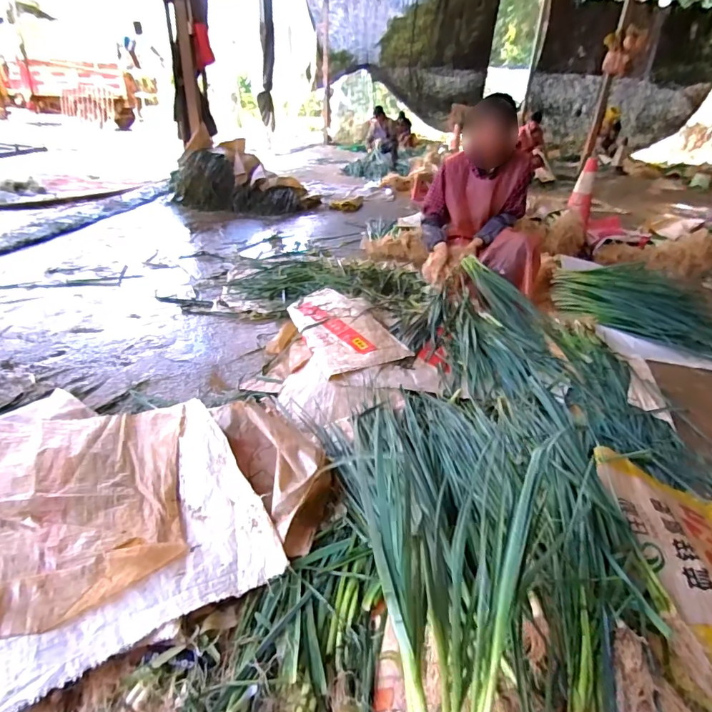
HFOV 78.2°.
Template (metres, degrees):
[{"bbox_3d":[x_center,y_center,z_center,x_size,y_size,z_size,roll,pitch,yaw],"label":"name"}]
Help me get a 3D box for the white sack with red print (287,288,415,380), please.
[{"bbox_3d":[-0.041,-0.111,1.607,0.327,0.048,0.593,-10,34,-19],"label":"white sack with red print"}]

